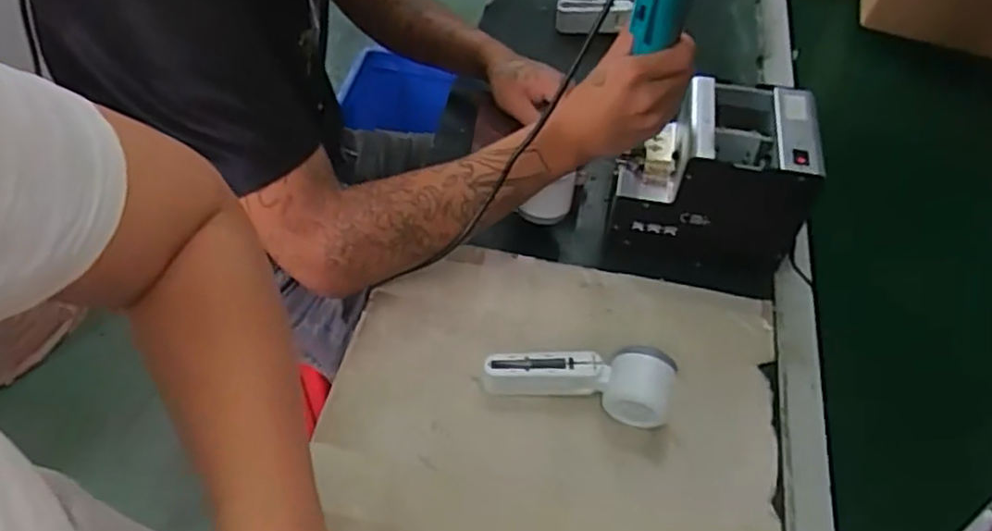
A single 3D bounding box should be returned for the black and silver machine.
[{"bbox_3d":[0.212,-0.084,0.698,0.172,0.143,0.145,9,53,5],"label":"black and silver machine"}]

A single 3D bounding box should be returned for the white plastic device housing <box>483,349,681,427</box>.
[{"bbox_3d":[0.073,0.102,0.610,0.163,0.051,0.052,6,53,2],"label":"white plastic device housing"}]

